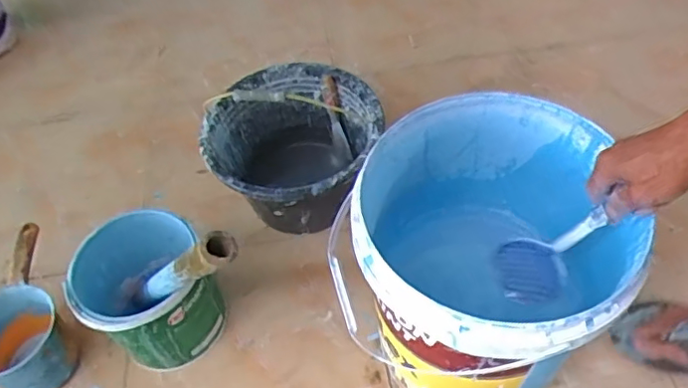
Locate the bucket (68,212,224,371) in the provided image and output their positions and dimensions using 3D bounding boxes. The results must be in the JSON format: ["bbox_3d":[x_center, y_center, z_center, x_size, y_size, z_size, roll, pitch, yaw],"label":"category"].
[{"bbox_3d":[-0.288,0.157,0.878,0.175,0.217,0.179,-3,53,4],"label":"bucket"}]

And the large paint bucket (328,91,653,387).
[{"bbox_3d":[0.176,0.112,0.762,0.302,0.376,0.311,-3,53,4],"label":"large paint bucket"}]

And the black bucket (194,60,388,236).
[{"bbox_3d":[-0.083,-0.063,1.038,0.289,0.194,0.289,-3,53,4],"label":"black bucket"}]

